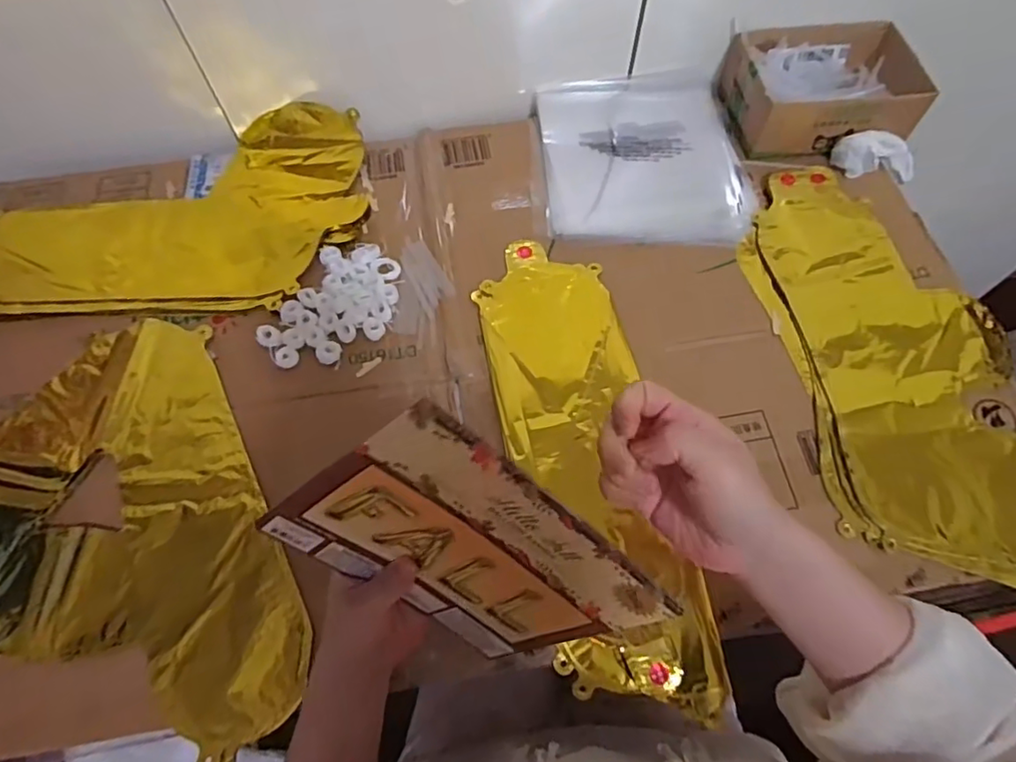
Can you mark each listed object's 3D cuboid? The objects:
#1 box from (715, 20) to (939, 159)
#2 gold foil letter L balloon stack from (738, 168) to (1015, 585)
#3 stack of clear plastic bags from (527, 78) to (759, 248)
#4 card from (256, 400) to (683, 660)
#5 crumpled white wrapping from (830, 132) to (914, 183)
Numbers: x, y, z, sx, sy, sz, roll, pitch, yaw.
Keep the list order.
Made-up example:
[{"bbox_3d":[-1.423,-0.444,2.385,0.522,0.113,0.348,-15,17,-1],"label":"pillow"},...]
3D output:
[{"bbox_3d":[0.344,-0.322,0.651,0.185,0.059,0.146,-9,63,-4],"label":"box"},{"bbox_3d":[0.364,-0.023,0.553,0.221,0.035,0.440,-10,63,-4],"label":"gold foil letter L balloon stack"},{"bbox_3d":[0.147,-0.250,0.648,0.215,0.018,0.217,-4,63,-2],"label":"stack of clear plastic bags"},{"bbox_3d":[-0.022,0.104,0.343,0.194,0.161,0.009,40,38,-21],"label":"card"},{"bbox_3d":[0.410,-0.243,0.644,0.104,0.043,0.044,0,62,-16],"label":"crumpled white wrapping"}]

